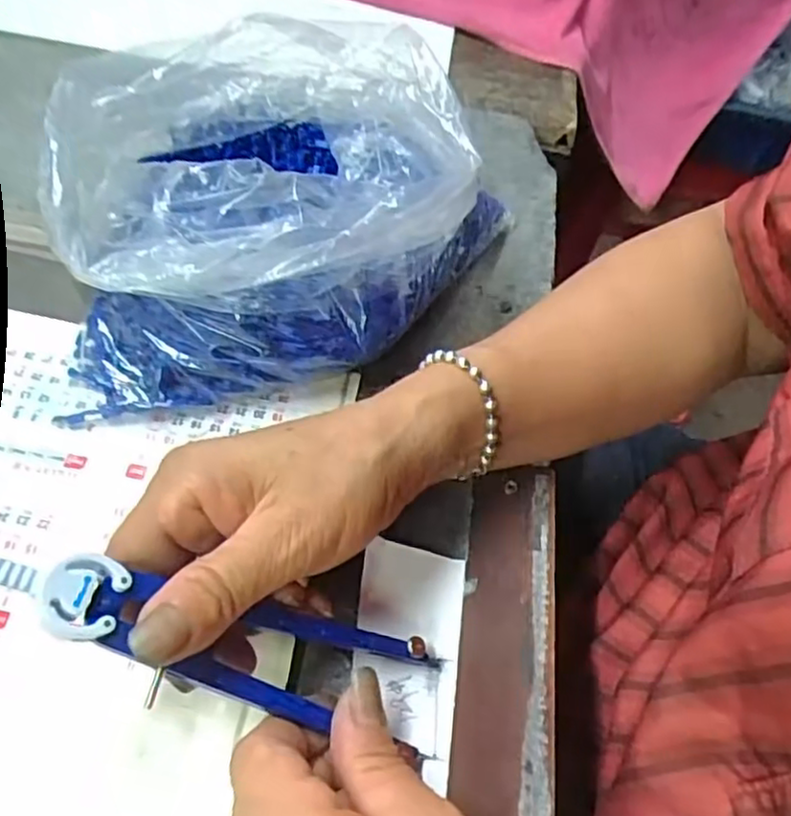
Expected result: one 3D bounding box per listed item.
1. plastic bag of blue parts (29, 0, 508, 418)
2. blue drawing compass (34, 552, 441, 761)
[{"bbox_3d":[-0.048,-0.100,0.340,0.227,0.091,0.172,-7,56,-9],"label":"plastic bag of blue parts"},{"bbox_3d":[-0.046,0.081,0.224,0.135,0.009,0.037,23,50,-27],"label":"blue drawing compass"}]

